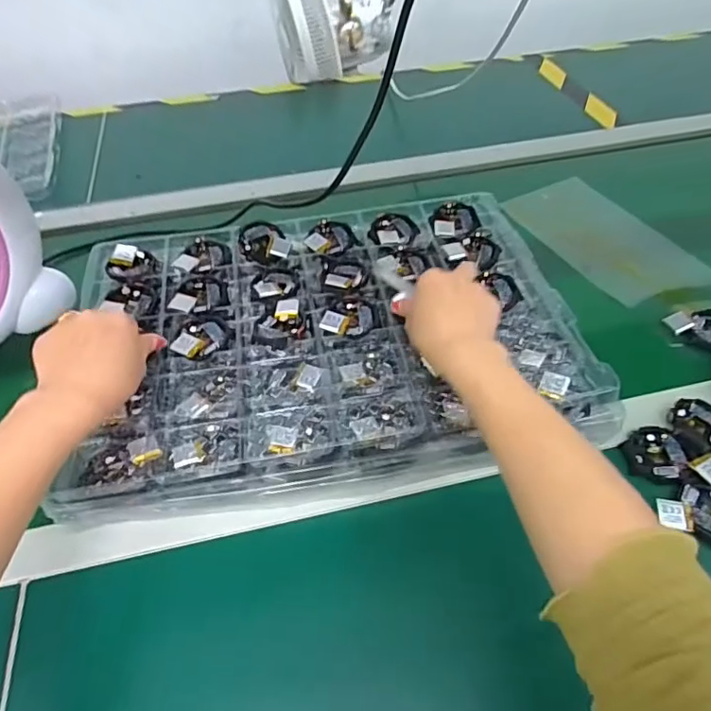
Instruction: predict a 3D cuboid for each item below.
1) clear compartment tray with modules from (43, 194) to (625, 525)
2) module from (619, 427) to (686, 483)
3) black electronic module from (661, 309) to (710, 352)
[{"bbox_3d":[-0.024,-0.023,0.499,0.427,0.047,0.304,-9,49,-5],"label":"clear compartment tray with modules"},{"bbox_3d":[0.240,0.078,0.426,0.045,0.013,0.043,25,55,23],"label":"module"},{"bbox_3d":[0.339,-0.027,0.518,0.063,0.018,0.044,29,57,25],"label":"black electronic module"}]

